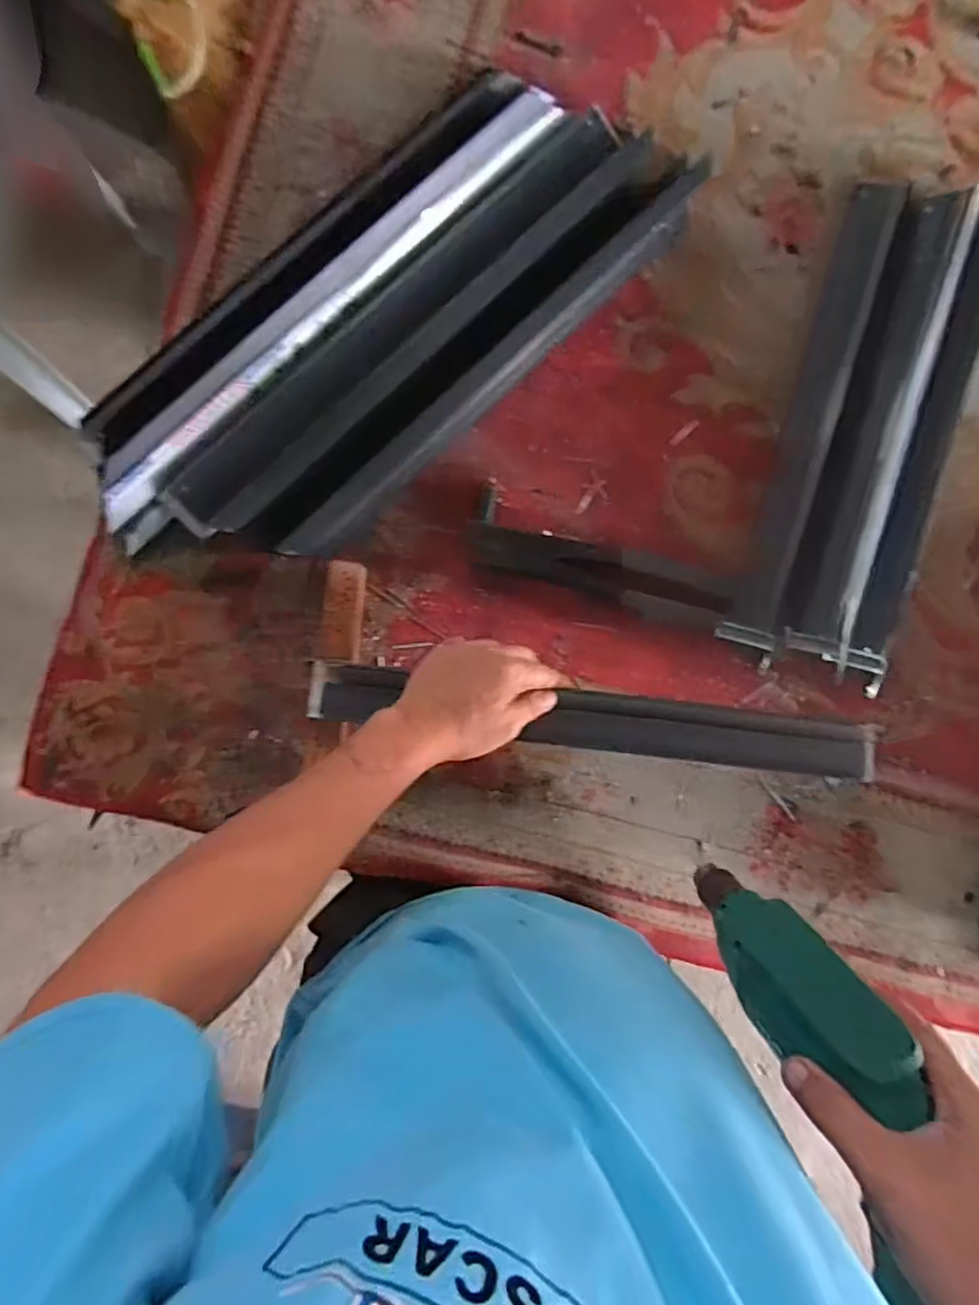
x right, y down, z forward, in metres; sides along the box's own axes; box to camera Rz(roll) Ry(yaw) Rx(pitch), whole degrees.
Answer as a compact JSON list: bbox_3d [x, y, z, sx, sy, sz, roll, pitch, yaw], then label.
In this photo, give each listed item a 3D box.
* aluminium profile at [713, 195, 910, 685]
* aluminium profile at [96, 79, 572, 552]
[{"bbox_3d":[0.317,-0.227,0.642,0.062,0.044,0.473,18,86,-3],"label":"aluminium profile"},{"bbox_3d":[-0.156,-0.319,0.579,0.109,0.033,0.544,44,88,2],"label":"aluminium profile"}]

